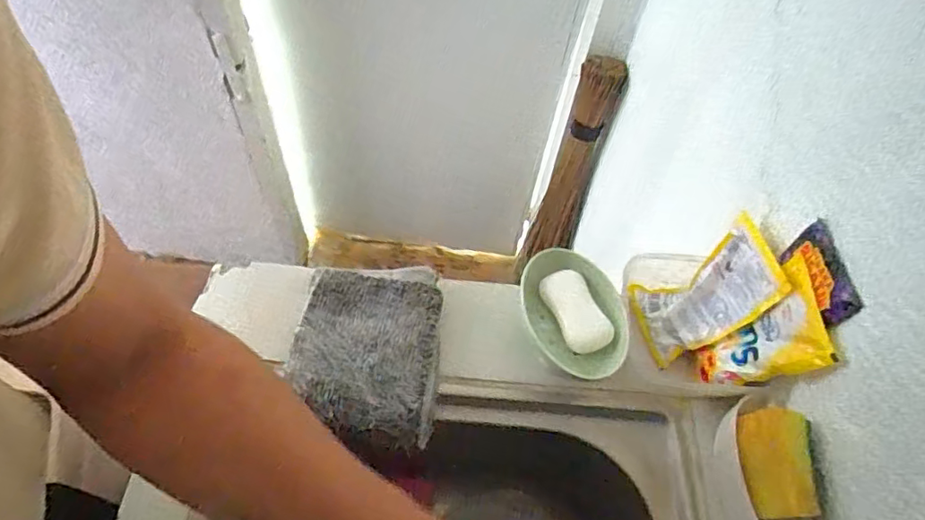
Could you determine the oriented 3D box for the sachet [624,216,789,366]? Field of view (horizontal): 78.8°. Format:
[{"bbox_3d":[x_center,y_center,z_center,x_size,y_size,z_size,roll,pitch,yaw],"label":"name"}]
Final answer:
[{"bbox_3d":[0.211,0.027,0.498,0.127,0.029,0.081,-35,55,24],"label":"sachet"}]

